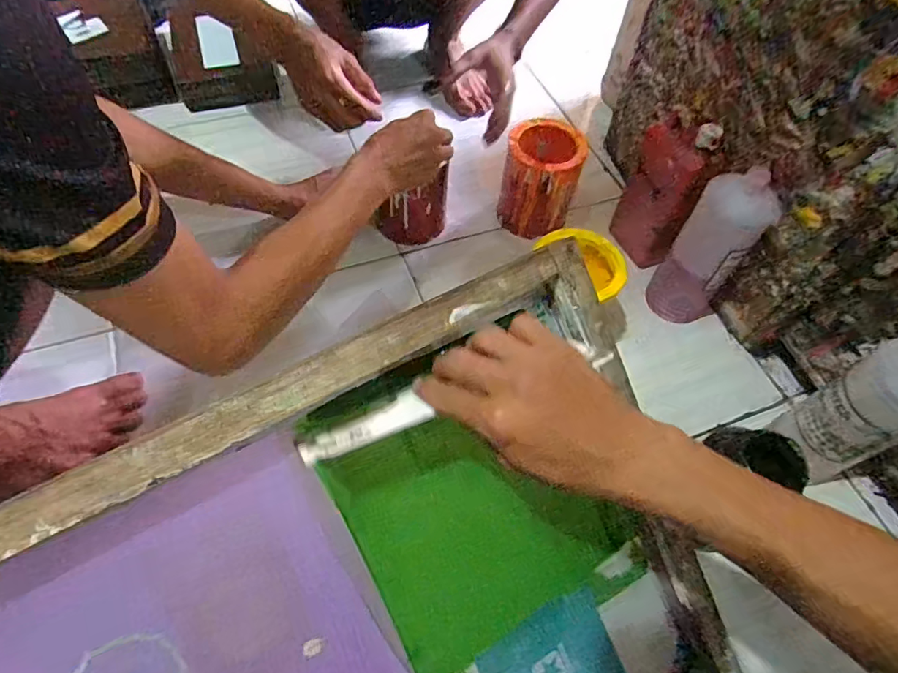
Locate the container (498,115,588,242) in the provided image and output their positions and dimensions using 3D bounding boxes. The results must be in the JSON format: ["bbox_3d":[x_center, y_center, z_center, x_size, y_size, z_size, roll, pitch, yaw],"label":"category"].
[{"bbox_3d":[0.133,-0.232,0.778,0.106,0.126,0.109,14,57,4],"label":"container"}]

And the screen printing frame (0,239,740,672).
[{"bbox_3d":[-0.050,0.231,0.391,0.529,0.066,0.439,-27,102,-18],"label":"screen printing frame"}]

